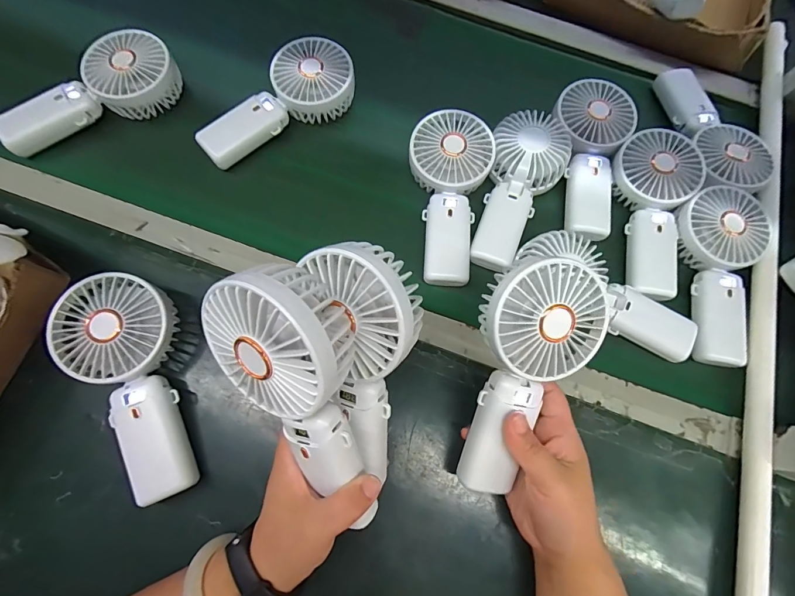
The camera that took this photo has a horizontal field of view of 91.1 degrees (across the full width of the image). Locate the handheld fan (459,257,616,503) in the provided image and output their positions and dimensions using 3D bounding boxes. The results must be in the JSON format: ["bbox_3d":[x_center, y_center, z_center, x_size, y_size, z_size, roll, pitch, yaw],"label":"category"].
[{"bbox_3d":[0.099,0.056,0.295,0.089,0.039,0.175,5,103,-7],"label":"handheld fan"}]

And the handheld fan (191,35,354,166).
[{"bbox_3d":[-0.134,-0.215,0.434,0.180,0.047,0.079,-32,76,-13],"label":"handheld fan"}]

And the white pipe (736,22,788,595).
[{"bbox_3d":[0.380,-0.034,0.399,0.021,0.026,0.670,19,71,3],"label":"white pipe"}]

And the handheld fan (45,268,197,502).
[{"bbox_3d":[-0.219,0.071,0.312,0.086,0.039,0.177,-11,74,-8],"label":"handheld fan"}]

